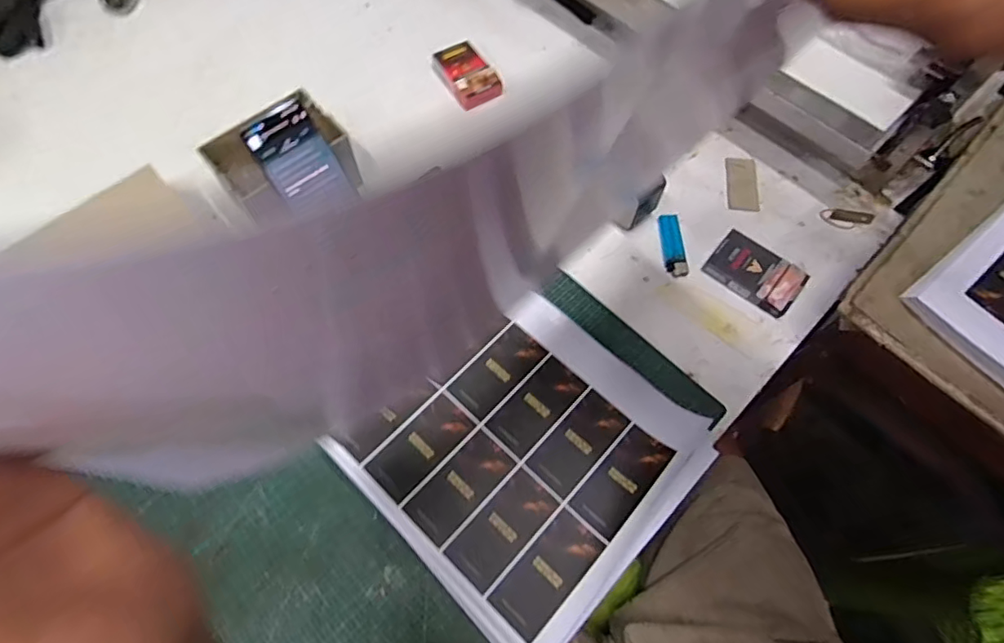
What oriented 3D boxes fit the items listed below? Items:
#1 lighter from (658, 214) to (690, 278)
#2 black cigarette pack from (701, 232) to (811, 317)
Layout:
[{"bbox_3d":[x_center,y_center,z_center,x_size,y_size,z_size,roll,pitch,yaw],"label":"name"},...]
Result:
[{"bbox_3d":[0.206,-0.093,0.649,0.027,0.010,0.085,1,64,0],"label":"lighter"},{"bbox_3d":[0.294,-0.057,0.626,0.099,0.024,0.066,39,70,17],"label":"black cigarette pack"}]

